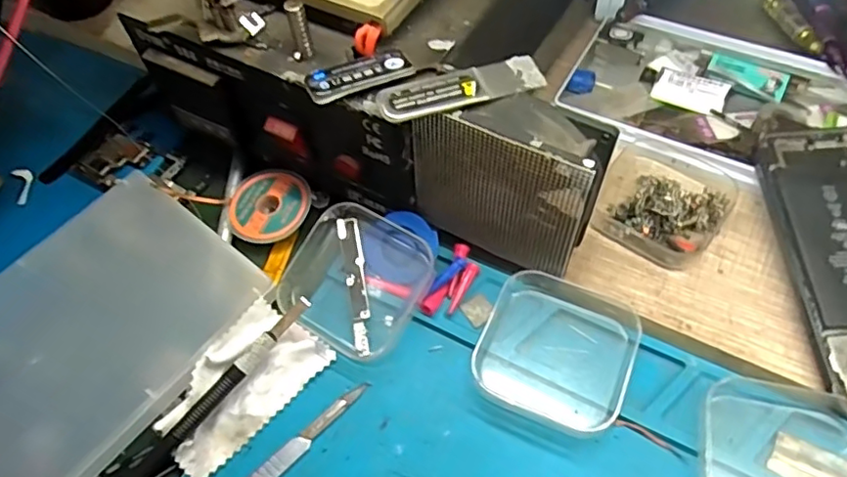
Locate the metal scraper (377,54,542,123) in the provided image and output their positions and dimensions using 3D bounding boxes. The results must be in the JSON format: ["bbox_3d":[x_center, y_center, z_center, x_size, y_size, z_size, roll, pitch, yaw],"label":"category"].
[{"bbox_3d":[0.015,-0.062,0.245,0.068,0.008,0.020,-18,57,-7],"label":"metal scraper"}]

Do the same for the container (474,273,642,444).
[{"bbox_3d":[0.059,0.047,0.265,0.064,0.017,0.065,19,60,16],"label":"container"}]

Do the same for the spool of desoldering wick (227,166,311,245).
[{"bbox_3d":[-0.083,-0.019,0.318,0.043,0.007,0.043,-2,56,3],"label":"spool of desoldering wick"}]

